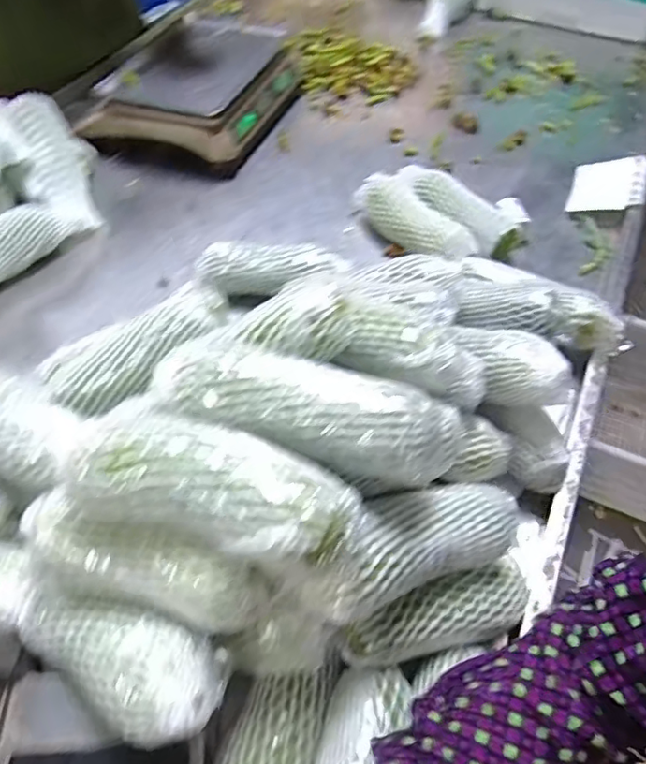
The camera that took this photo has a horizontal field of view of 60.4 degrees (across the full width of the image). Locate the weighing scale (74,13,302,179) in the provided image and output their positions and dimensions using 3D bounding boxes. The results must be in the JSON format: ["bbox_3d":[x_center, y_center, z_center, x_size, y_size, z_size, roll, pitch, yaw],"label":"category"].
[{"bbox_3d":[-0.232,-0.546,1.048,0.285,0.116,0.352,16,56,12],"label":"weighing scale"}]

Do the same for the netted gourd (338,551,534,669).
[{"bbox_3d":[0.107,0.205,0.487,0.189,0.053,0.055,-7,53,-25],"label":"netted gourd"}]

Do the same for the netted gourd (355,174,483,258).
[{"bbox_3d":[0.141,-0.244,0.854,0.076,0.061,0.218,-32,60,-21],"label":"netted gourd"}]

